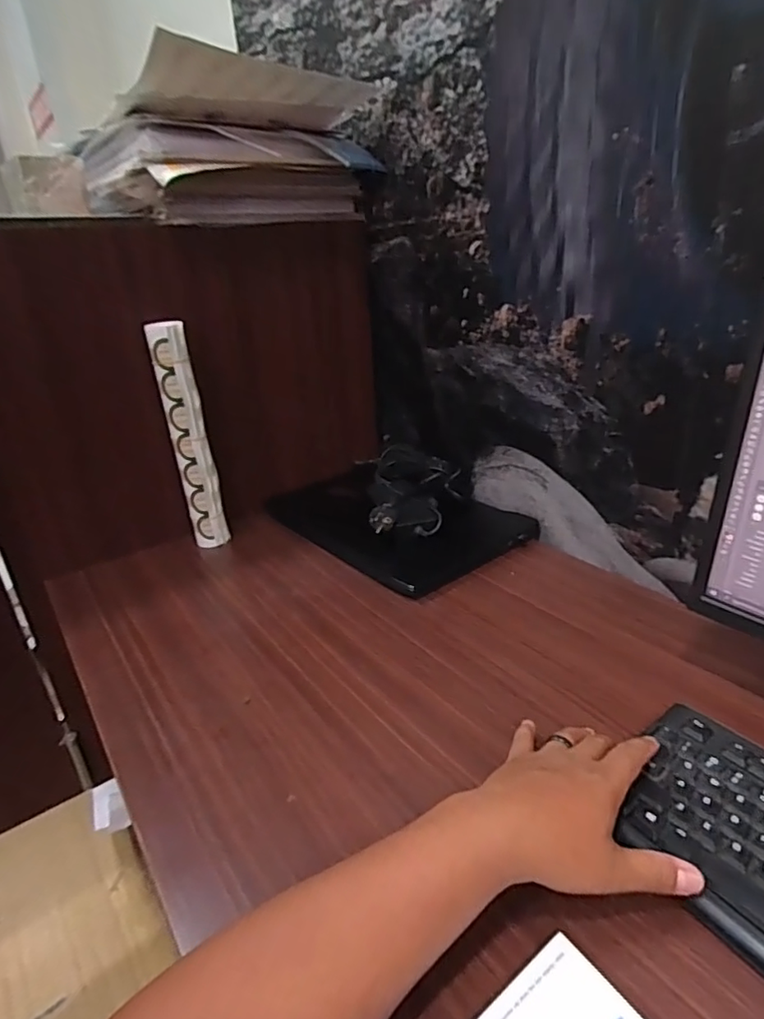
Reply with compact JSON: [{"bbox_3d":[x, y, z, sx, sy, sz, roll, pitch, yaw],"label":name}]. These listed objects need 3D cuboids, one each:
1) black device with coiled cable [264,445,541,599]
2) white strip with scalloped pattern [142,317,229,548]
[{"bbox_3d":[0.027,-0.009,0.858,0.279,0.064,0.344,-22,31,-31],"label":"black device with coiled cable"},{"bbox_3d":[-0.276,-0.097,0.799,0.048,0.324,0.035,-16,28,-21],"label":"white strip with scalloped pattern"}]

